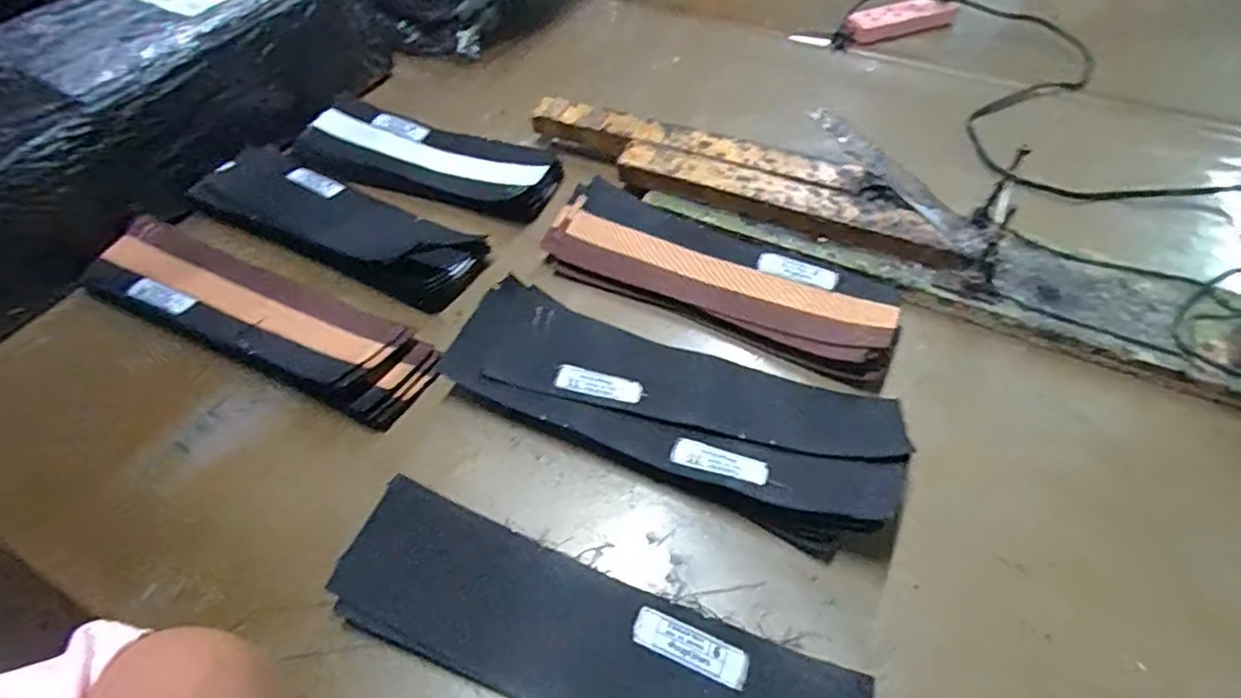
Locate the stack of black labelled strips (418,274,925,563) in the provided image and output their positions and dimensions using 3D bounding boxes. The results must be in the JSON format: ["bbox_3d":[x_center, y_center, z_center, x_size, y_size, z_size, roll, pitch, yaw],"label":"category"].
[{"bbox_3d":[0.035,0.033,0.447,0.317,0.055,0.124,20,56,17],"label":"stack of black labelled strips"}]

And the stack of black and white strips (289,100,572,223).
[{"bbox_3d":[-0.197,-0.190,0.621,0.280,0.033,0.101,20,56,17],"label":"stack of black and white strips"}]

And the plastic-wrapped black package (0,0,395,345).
[{"bbox_3d":[-0.475,-0.232,0.590,0.223,0.113,0.503,29,59,22],"label":"plastic-wrapped black package"}]

